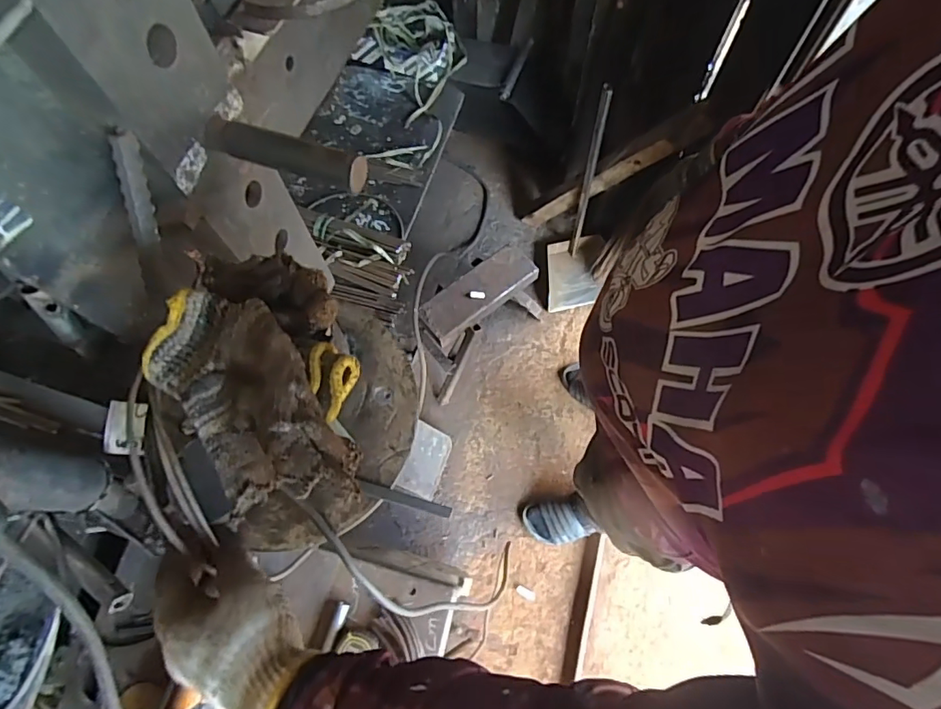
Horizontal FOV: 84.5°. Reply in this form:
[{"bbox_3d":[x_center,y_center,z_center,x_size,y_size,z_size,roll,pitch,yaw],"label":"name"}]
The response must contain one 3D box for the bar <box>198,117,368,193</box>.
[{"bbox_3d":[-0.177,-0.196,0.499,0.167,0.030,0.031,17,72,8],"label":"bar"}]

